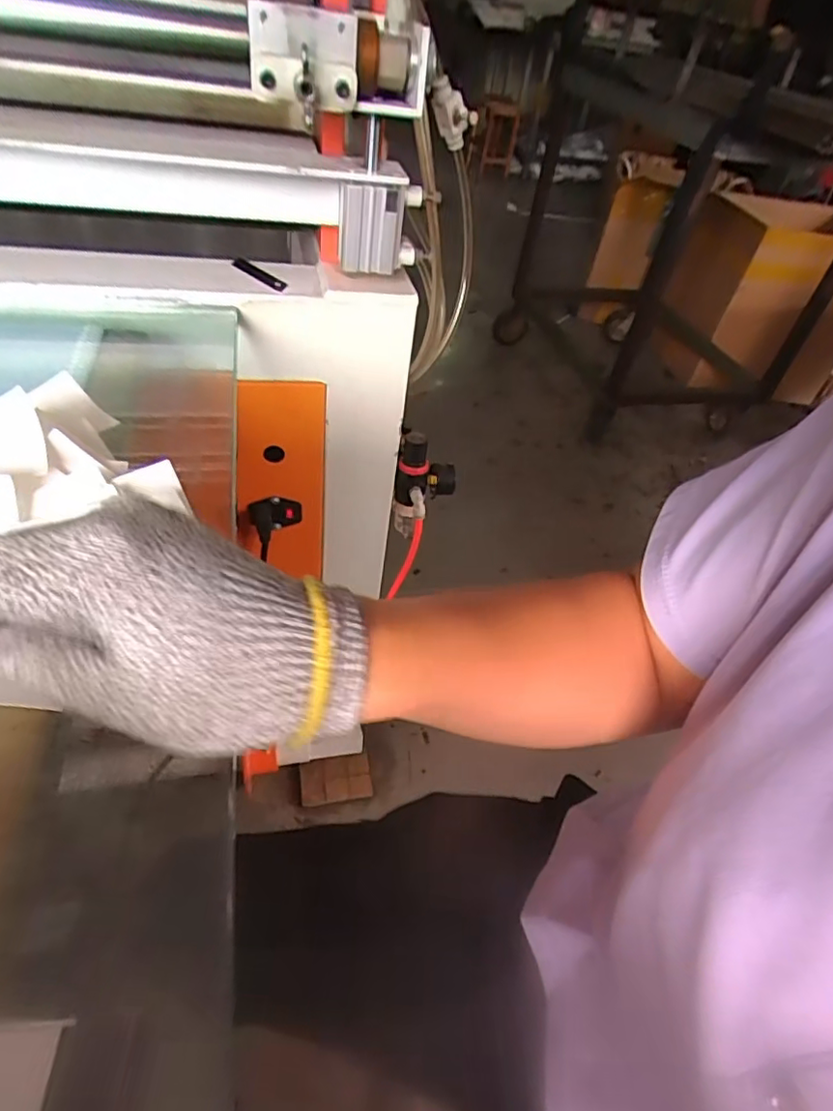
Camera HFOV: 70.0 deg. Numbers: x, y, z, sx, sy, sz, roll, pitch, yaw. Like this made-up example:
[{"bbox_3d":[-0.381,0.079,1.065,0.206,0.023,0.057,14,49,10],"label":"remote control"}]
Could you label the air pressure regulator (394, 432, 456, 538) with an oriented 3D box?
[{"bbox_3d":[0.010,-0.090,0.739,0.055,0.149,0.077,31,48,20],"label":"air pressure regulator"}]

